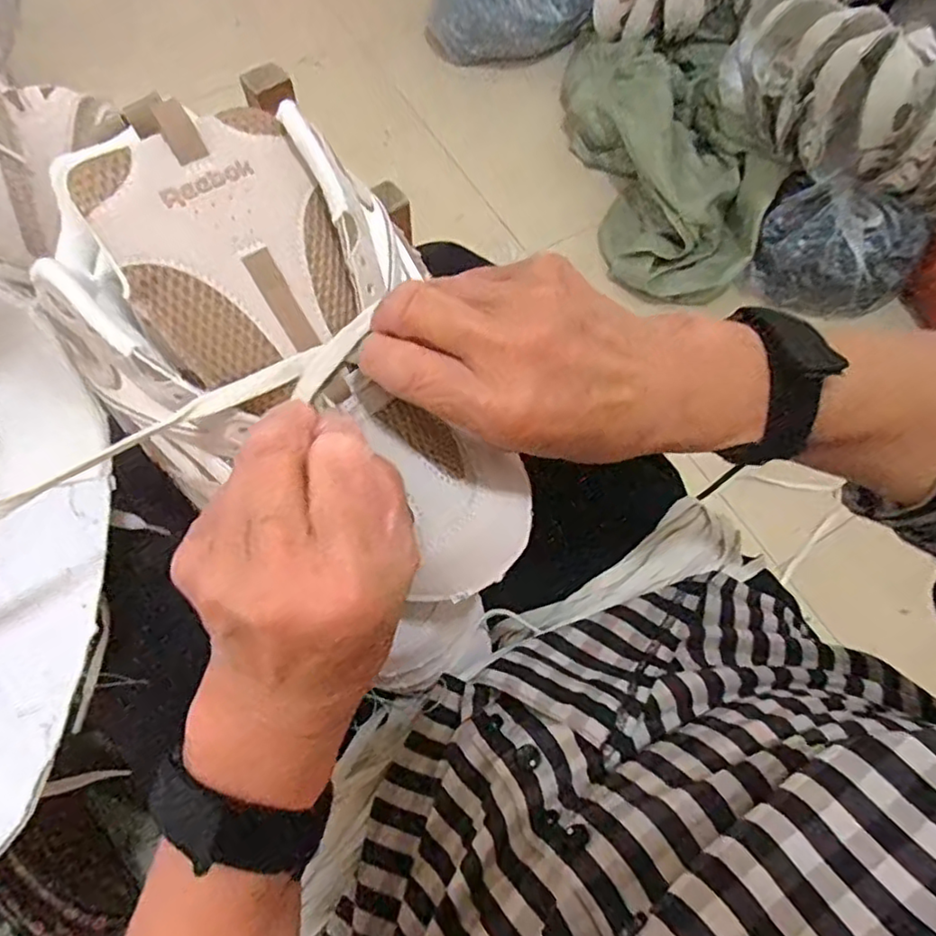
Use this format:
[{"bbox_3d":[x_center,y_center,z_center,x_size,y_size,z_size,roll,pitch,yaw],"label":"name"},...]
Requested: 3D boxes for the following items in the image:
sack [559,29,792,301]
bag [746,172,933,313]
[{"bbox_3d":[0.322,-0.532,1.028,0.261,0.126,0.549,-4,67,-3],"label":"sack"},{"bbox_3d":[0.533,-0.314,0.914,0.221,0.152,0.127,26,69,9],"label":"bag"}]

